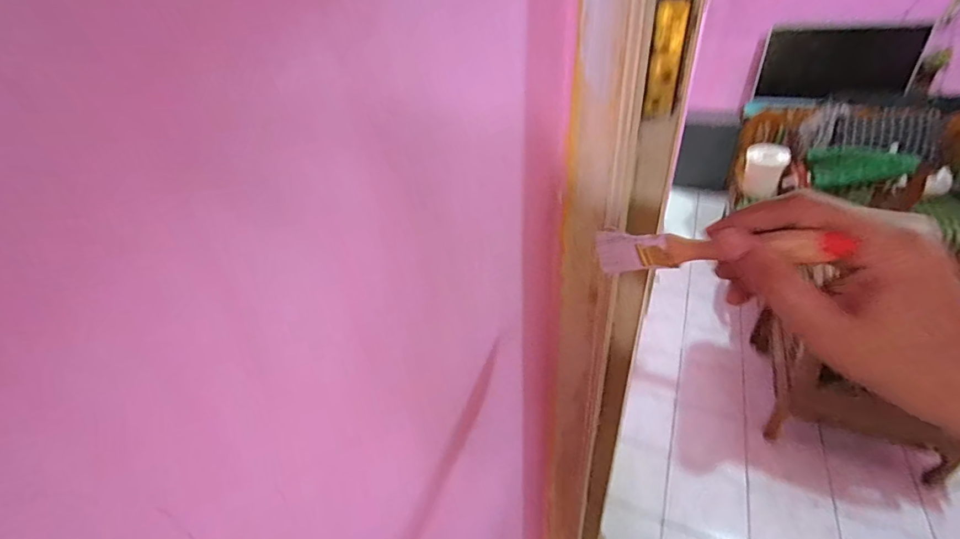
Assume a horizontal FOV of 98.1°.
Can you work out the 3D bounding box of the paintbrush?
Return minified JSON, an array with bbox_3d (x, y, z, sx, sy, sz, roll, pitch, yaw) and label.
[{"bbox_3d":[0.131,-0.011,0.266,0.008,0.033,0.160,-24,11,-24],"label":"paintbrush"}]

